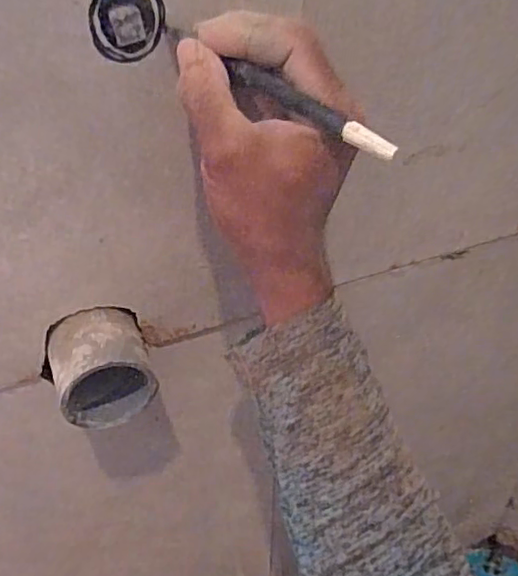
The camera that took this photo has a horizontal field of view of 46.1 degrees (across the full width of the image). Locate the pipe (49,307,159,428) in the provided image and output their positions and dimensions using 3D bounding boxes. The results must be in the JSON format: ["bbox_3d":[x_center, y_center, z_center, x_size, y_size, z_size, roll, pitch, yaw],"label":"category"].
[{"bbox_3d":[-0.097,0.049,0.375,0.062,0.057,0.055,-10,38,-14],"label":"pipe"}]

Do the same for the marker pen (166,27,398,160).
[{"bbox_3d":[0.005,-0.090,0.273,0.130,0.012,0.016,34,47,18],"label":"marker pen"}]

